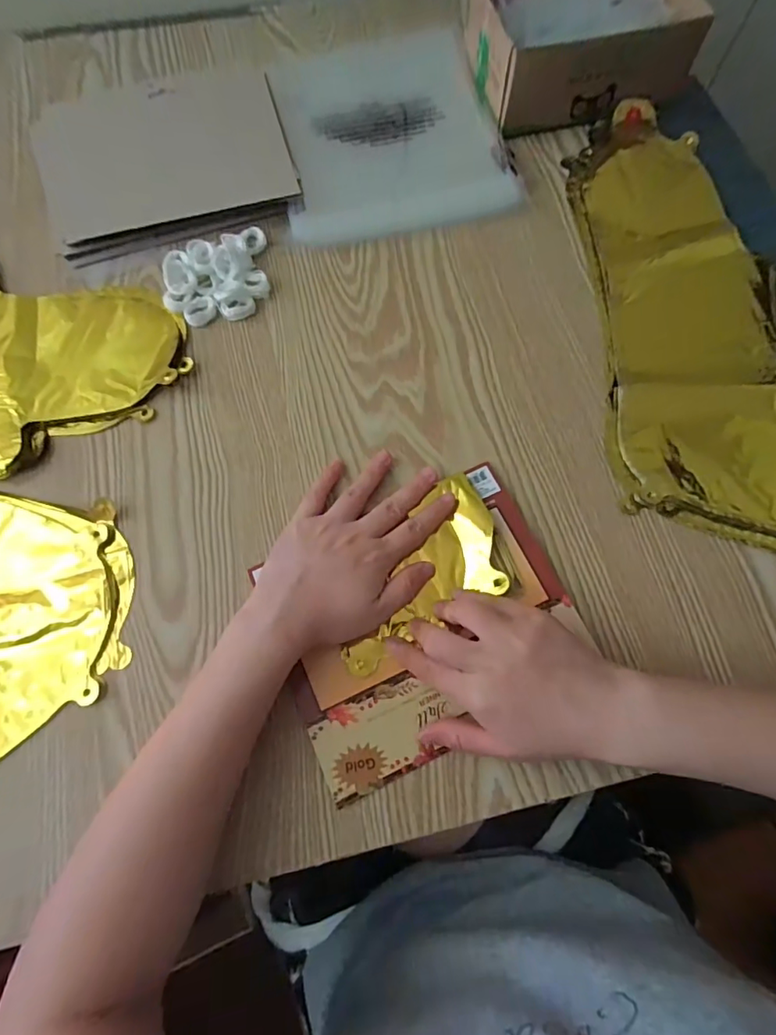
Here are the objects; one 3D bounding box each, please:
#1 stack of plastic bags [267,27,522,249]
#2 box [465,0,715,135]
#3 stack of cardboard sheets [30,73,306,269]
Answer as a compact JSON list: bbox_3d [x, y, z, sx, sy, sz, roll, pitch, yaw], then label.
[{"bbox_3d":[-0.003,-0.356,0.458,0.199,0.024,0.200,-16,73,-5],"label":"stack of plastic bags"},{"bbox_3d":[0.175,-0.448,0.460,0.195,0.075,0.136,-12,72,-4],"label":"box"},{"bbox_3d":[-0.205,-0.337,0.460,0.218,0.016,0.187,-17,73,-5],"label":"stack of cardboard sheets"}]

